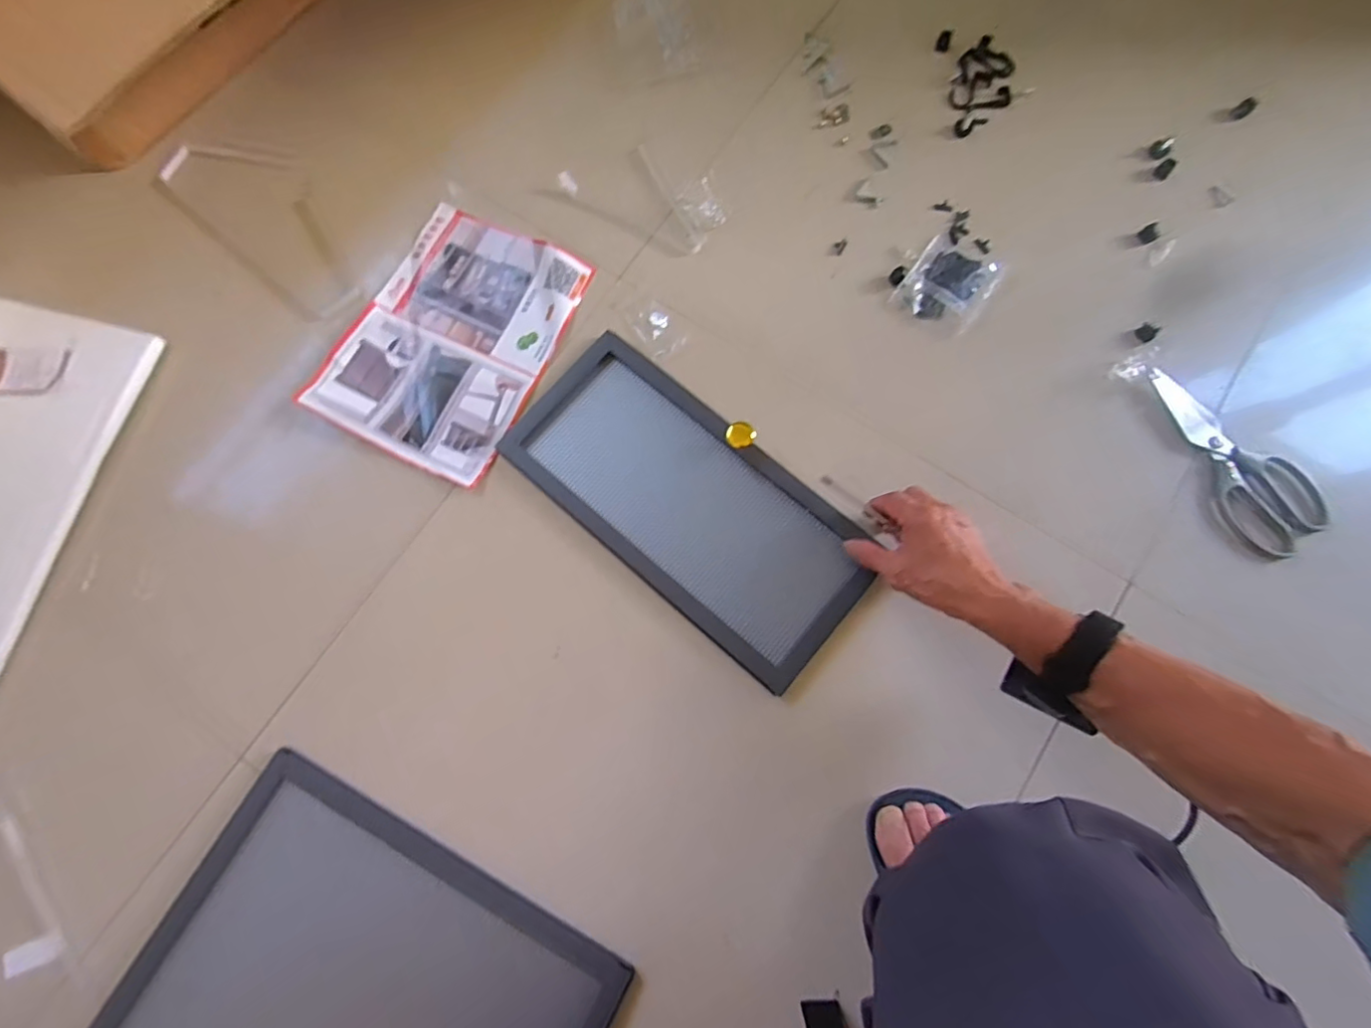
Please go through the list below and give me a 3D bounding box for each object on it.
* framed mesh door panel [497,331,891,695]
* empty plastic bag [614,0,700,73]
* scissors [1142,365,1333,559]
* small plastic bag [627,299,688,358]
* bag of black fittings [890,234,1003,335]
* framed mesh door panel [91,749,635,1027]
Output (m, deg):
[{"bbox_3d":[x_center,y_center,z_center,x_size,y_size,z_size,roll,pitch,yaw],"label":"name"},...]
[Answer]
[{"bbox_3d":[0.003,-0.016,0.568,0.361,0.024,0.170,42,81,11],"label":"framed mesh door panel"},{"bbox_3d":[-0.033,-0.576,0.692,0.084,0.027,0.142,-16,78,-3],"label":"empty plastic bag"},{"bbox_3d":[0.526,-0.056,0.572,0.086,0.014,0.205,-37,83,3],"label":"scissors"},{"bbox_3d":[-0.031,-0.199,0.625,0.043,0.006,0.067,-35,79,-7],"label":"small plastic bag"},{"bbox_3d":[0.281,-0.248,0.623,0.081,0.012,0.094,35,80,8],"label":"bag of black fittings"},{"bbox_3d":[-0.271,0.421,0.471,0.361,0.029,0.293,27,79,6],"label":"framed mesh door panel"}]

